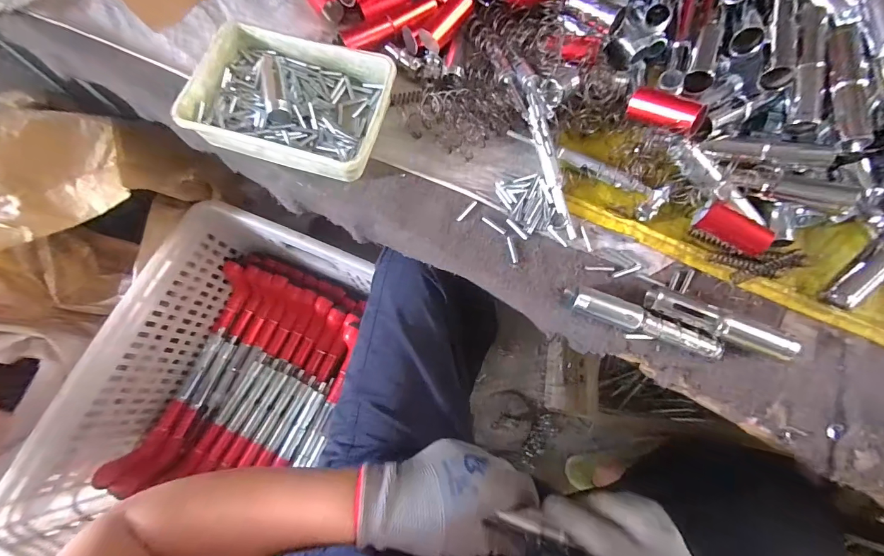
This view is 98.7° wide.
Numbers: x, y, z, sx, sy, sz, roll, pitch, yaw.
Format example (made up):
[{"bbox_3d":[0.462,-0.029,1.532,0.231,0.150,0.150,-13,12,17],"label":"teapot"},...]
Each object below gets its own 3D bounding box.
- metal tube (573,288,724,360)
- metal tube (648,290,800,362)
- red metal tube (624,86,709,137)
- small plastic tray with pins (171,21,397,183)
[{"bbox_3d":[0.186,0.042,0.351,0.132,0.027,0.023,19,75,5],"label":"metal tube"},{"bbox_3d":[0.253,0.042,0.350,0.123,0.028,0.025,23,76,6],"label":"metal tube"},{"bbox_3d":[0.206,-0.154,0.353,0.032,0.024,0.063,-46,59,-11],"label":"red metal tube"},{"bbox_3d":[-0.157,-0.189,0.407,0.202,0.041,0.144,14,75,4],"label":"small plastic tray with pins"}]

